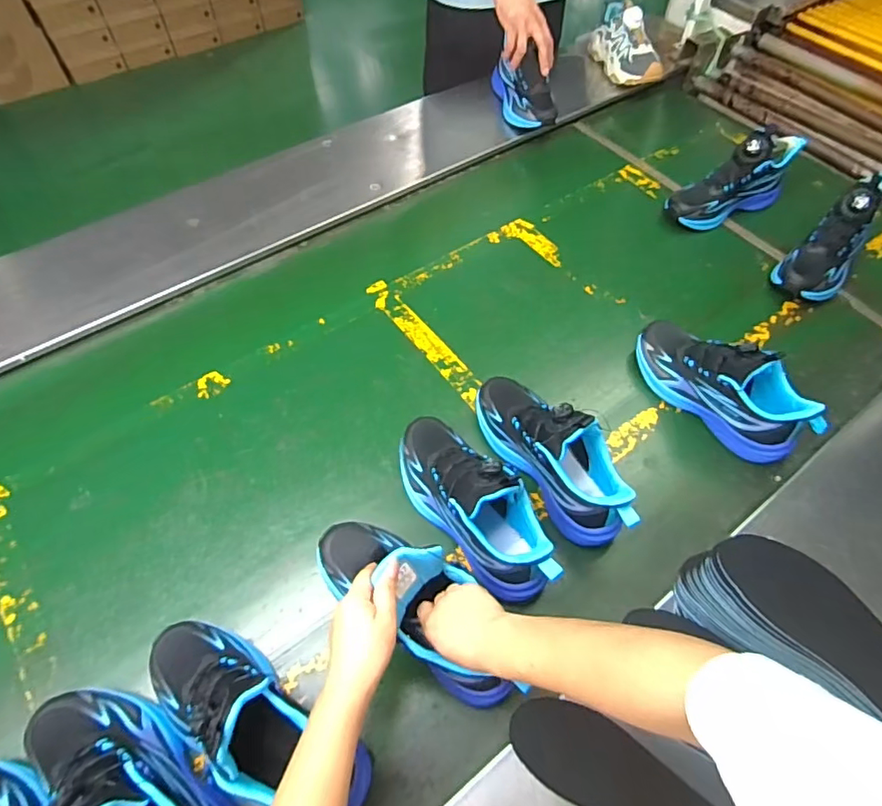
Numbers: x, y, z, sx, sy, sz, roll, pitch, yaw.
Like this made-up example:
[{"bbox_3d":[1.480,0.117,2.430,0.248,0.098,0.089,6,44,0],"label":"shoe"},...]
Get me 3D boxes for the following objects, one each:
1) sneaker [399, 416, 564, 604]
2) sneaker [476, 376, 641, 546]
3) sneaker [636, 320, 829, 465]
[{"bbox_3d":[0.033,0.110,0.617,0.083,0.134,0.244,-31,64,-20],"label":"sneaker"},{"bbox_3d":[0.137,0.049,0.652,0.085,0.140,0.255,-30,64,-20],"label":"sneaker"},{"bbox_3d":[0.380,-0.033,0.729,0.083,0.126,0.247,-27,63,-18],"label":"sneaker"}]

